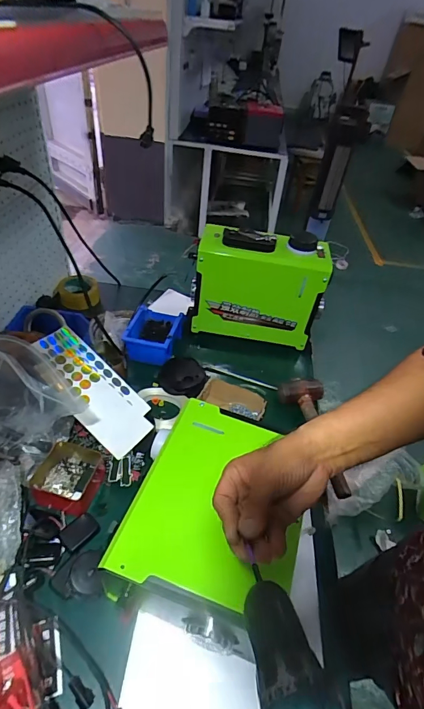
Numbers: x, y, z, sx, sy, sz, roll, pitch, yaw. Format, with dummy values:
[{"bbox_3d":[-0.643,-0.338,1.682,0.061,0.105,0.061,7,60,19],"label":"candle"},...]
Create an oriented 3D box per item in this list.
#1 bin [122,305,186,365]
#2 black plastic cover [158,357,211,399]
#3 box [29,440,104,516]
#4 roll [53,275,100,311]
[{"bbox_3d":[-0.144,-0.054,0.954,0.117,0.079,0.170,12,42,5],"label":"bin"},{"bbox_3d":[-0.068,0.052,0.887,0.116,0.033,0.119,12,42,5],"label":"black plastic cover"},{"bbox_3d":[-0.258,0.219,0.672,0.113,0.046,0.106,11,42,3],"label":"box"},{"bbox_3d":[-0.383,-0.180,1.076,0.112,0.052,0.116,4,42,-4],"label":"roll"}]

